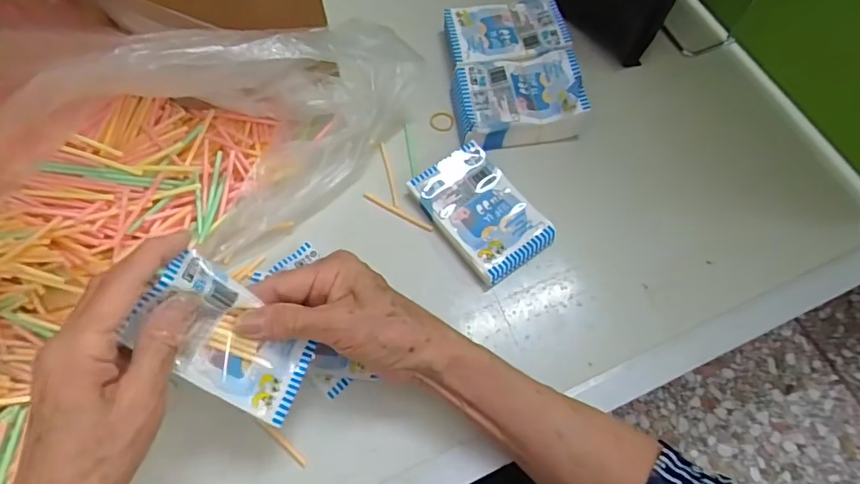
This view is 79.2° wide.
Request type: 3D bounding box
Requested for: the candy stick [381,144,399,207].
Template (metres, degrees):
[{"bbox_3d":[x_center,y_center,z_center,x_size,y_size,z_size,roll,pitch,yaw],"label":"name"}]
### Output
[{"bbox_3d":[-0.034,-0.058,0.437,0.004,0.004,0.062,-11,67,-6],"label":"candy stick"}]

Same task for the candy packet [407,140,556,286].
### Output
[{"bbox_3d":[0.040,-0.024,0.418,0.068,0.017,0.107,-33,71,-15],"label":"candy packet"}]

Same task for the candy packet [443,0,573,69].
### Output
[{"bbox_3d":[0.069,-0.191,0.487,0.105,0.034,0.073,-7,67,-5],"label":"candy packet"}]

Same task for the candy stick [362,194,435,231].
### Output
[{"bbox_3d":[-0.026,-0.024,0.427,0.064,0.004,0.005,28,68,10],"label":"candy stick"}]

